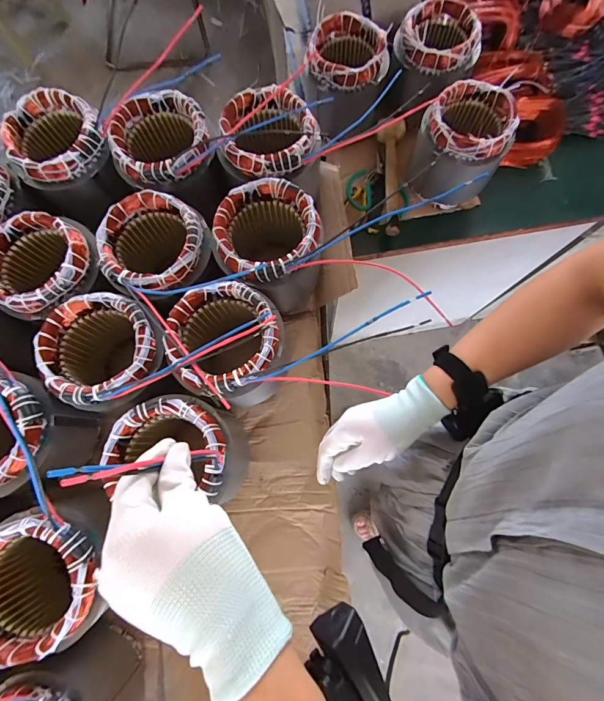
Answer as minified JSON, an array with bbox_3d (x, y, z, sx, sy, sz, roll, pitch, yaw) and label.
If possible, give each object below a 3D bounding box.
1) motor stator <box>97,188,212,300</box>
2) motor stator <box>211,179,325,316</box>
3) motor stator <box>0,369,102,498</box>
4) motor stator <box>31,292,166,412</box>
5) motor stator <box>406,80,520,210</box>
[{"bbox_3d":[-0.202,-0.132,0.542,0.144,0.150,0.141,0,76,1],"label":"motor stator"},{"bbox_3d":[-0.047,-0.146,0.545,0.138,0.162,0.141,0,76,1],"label":"motor stator"},{"bbox_3d":[-0.376,0.116,0.485,0.154,0.158,0.152,0,76,1],"label":"motor stator"},{"bbox_3d":[-0.257,0.010,0.512,0.135,0.160,0.135,0,76,1],"label":"motor stator"},{"bbox_3d":[0.291,-0.377,0.662,0.143,0.156,0.133,0,76,1],"label":"motor stator"}]

